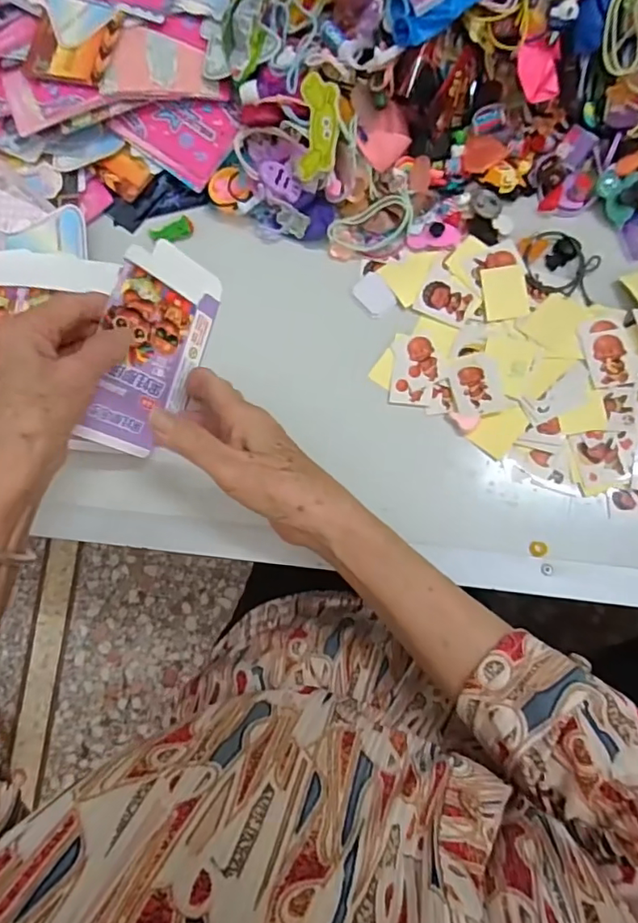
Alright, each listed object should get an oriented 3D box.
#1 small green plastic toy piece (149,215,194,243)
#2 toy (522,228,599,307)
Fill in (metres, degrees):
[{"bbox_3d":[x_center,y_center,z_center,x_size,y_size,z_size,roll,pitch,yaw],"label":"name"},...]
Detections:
[{"bbox_3d":[-0.117,-0.183,0.446,0.035,0.006,0.017,-11,79,3],"label":"small green plastic toy piece"},{"bbox_3d":[0.176,-0.144,0.407,0.051,0.013,0.049,20,82,8],"label":"toy"}]

